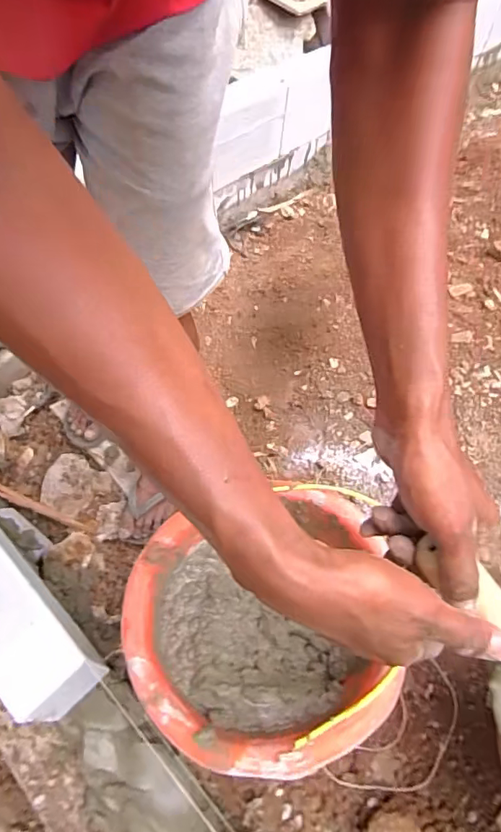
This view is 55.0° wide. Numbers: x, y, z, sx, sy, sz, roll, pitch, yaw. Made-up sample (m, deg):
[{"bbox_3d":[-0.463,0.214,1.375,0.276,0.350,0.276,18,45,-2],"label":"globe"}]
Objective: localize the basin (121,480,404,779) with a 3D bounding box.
[{"bbox_3d":[0.004,0.231,0.522,0.259,0.113,0.242,2,59,-3],"label":"basin"}]

